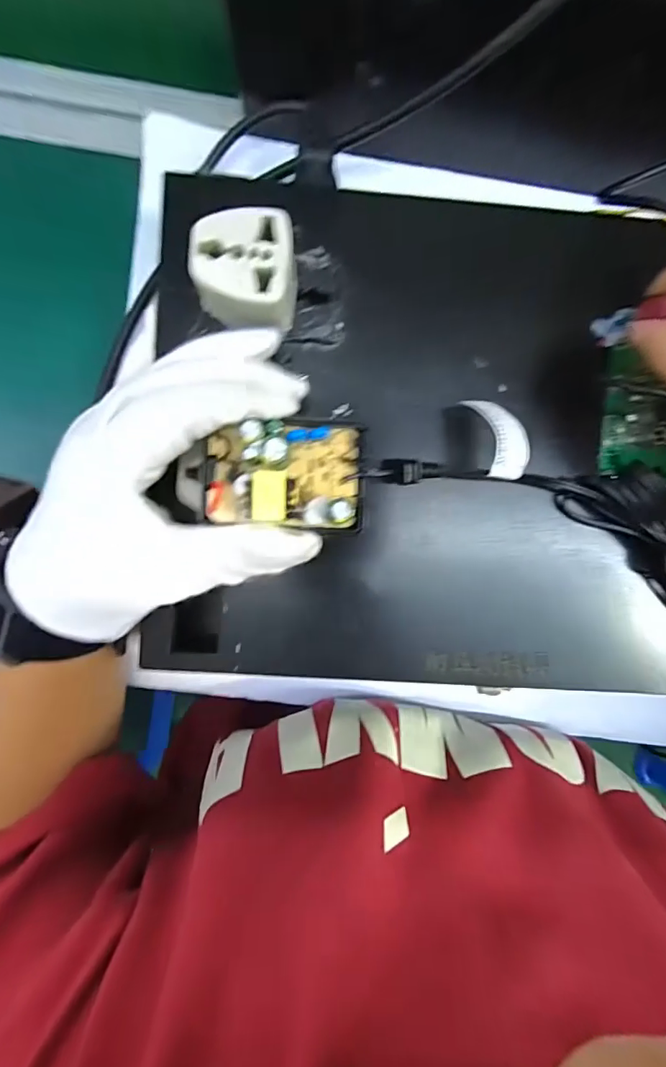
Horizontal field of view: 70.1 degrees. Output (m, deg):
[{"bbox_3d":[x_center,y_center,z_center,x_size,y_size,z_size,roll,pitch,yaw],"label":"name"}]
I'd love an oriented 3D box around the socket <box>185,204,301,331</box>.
[{"bbox_3d":[-0.035,-0.105,0.197,0.040,0.031,0.040,3,90,-3],"label":"socket"}]

